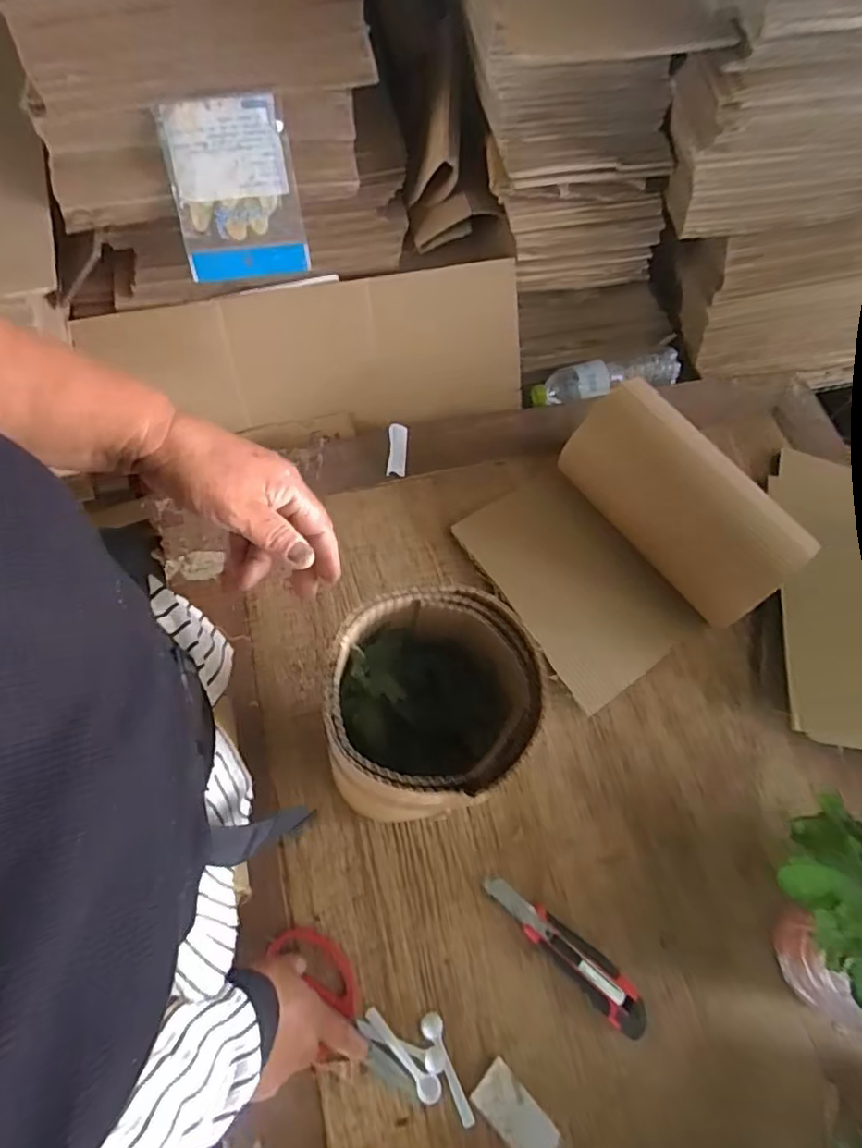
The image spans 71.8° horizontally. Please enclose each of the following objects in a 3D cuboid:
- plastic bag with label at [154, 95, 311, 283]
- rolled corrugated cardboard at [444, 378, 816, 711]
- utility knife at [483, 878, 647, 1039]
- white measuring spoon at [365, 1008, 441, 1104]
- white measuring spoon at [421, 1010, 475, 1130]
[{"bbox_3d":[-0.228,-0.439,0.691,0.136,0.170,0.026,-8,37,-3],"label":"plastic bag with label"},{"bbox_3d":[0.225,-0.044,0.704,0.263,0.149,0.284,-27,72,-13],"label":"rolled corrugated cardboard"},{"bbox_3d":[0.133,0.369,0.588,0.185,0.013,0.039,39,71,16],"label":"utility knife"},{"bbox_3d":[-0.028,0.449,0.554,0.092,0.009,0.020,39,71,16],"label":"white measuring spoon"},{"bbox_3d":[0.014,0.459,0.550,0.020,0.014,0.090,-19,67,-9],"label":"white measuring spoon"}]

